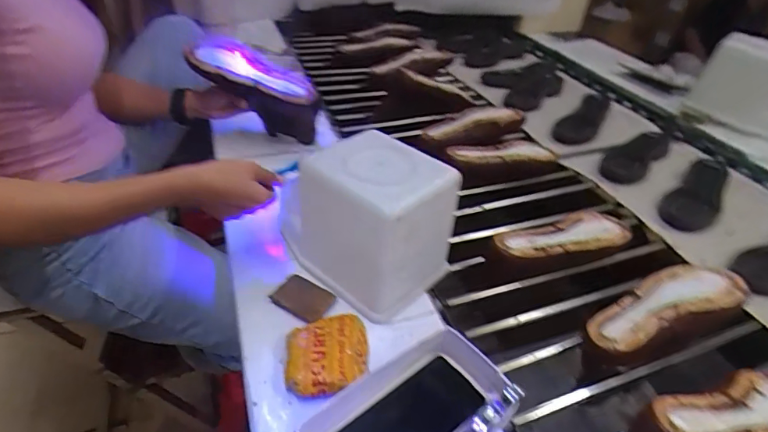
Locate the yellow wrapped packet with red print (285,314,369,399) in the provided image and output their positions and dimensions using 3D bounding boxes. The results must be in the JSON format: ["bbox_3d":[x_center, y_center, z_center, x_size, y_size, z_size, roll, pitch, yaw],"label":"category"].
[{"bbox_3d":[-0.060,0.149,0.494,0.087,0.015,0.088,-2,38,-9],"label":"yellow wrapped packet with red print"}]

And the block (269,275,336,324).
[{"bbox_3d":[-0.098,0.100,0.564,0.070,0.007,0.052,23,41,23],"label":"block"}]

